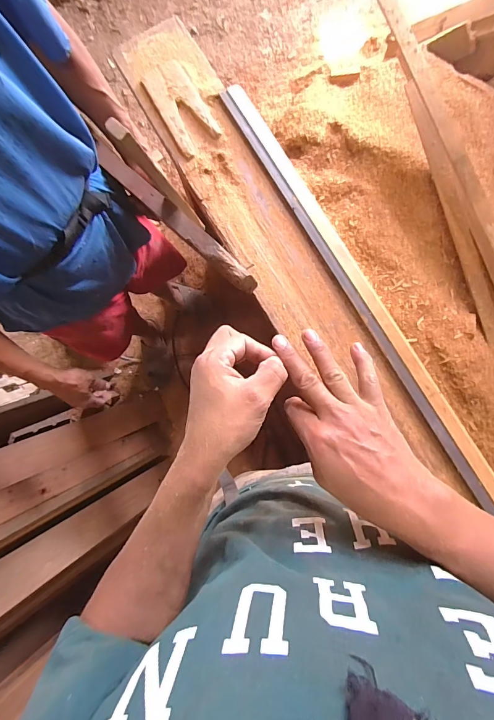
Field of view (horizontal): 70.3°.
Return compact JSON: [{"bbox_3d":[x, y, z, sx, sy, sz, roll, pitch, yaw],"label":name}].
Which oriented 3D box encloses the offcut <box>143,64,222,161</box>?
[{"bbox_3d":[-0.169,-0.633,0.872,0.111,0.022,0.259,-30,80,1],"label":"offcut"}]

